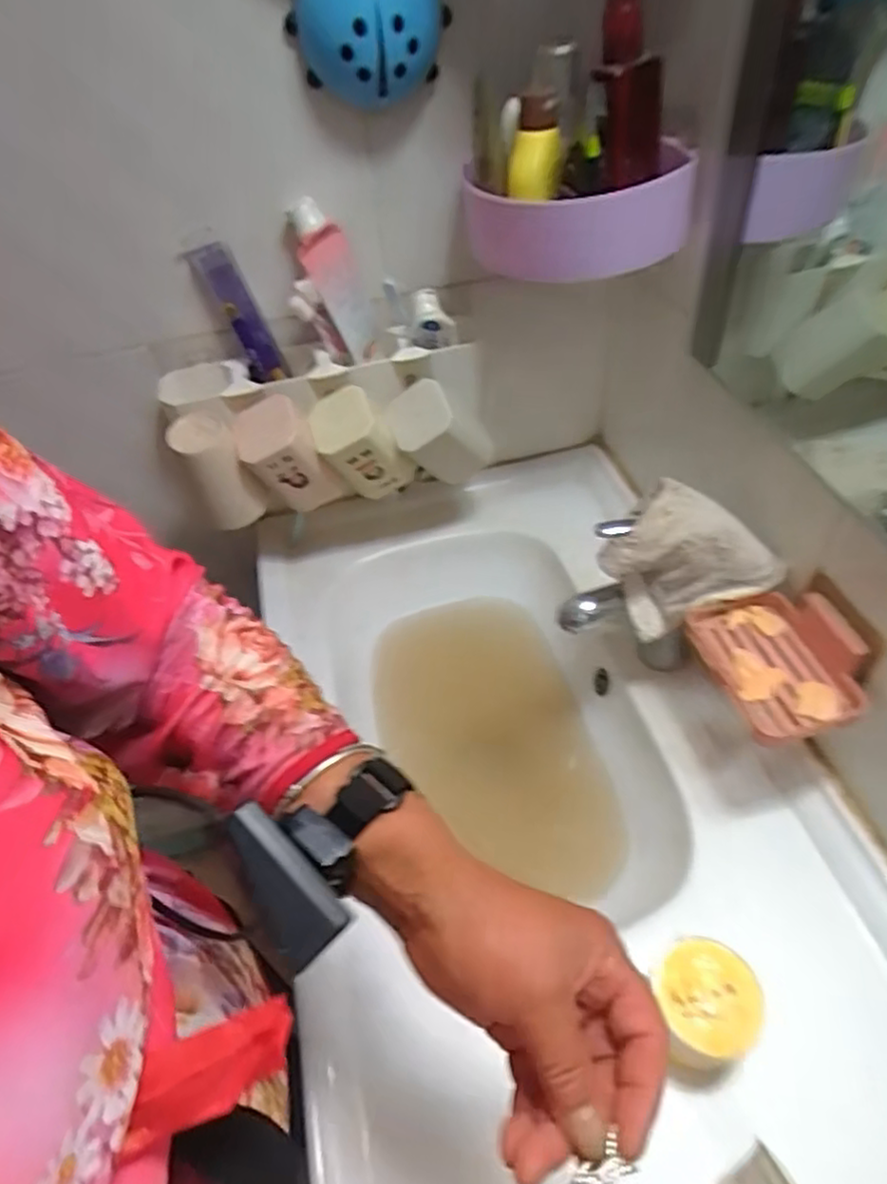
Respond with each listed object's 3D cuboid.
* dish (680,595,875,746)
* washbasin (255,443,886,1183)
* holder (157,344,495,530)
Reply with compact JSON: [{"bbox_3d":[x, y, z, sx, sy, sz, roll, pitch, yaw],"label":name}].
[{"bbox_3d":[0.263,0.053,0.536,0.092,0.053,0.126,-12,48,-5],"label":"dish"},{"bbox_3d":[0.095,0.216,0.627,0.458,0.132,0.894,-12,48,-6],"label":"washbasin"},{"bbox_3d":[-0.116,-0.173,0.720,0.321,0.121,0.130,-11,48,-4],"label":"holder"}]

